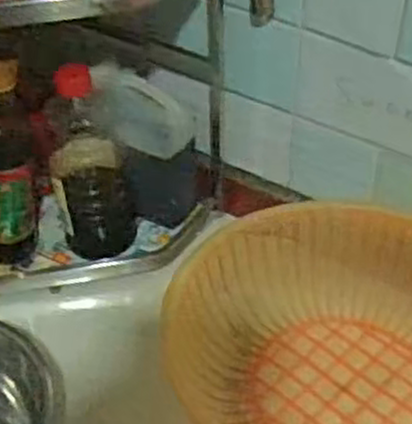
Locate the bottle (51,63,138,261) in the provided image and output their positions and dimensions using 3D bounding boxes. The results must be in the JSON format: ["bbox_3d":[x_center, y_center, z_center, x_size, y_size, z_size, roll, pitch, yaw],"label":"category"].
[{"bbox_3d":[-0.119,-0.048,0.826,0.084,0.221,0.069,-6,42,-7],"label":"bottle"}]

